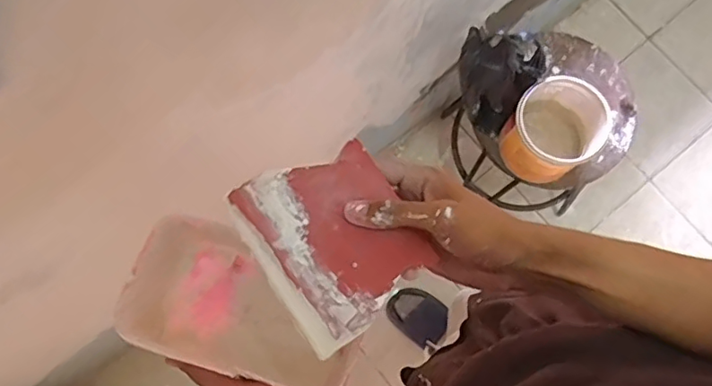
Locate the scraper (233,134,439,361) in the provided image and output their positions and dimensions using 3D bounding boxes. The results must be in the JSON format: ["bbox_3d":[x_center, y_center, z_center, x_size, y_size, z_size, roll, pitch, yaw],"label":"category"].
[{"bbox_3d":[-0.012,0.030,0.392,0.103,0.004,0.120,-29,80,-21],"label":"scraper"}]

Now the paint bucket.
[{"bbox_3d":[0.360,-0.113,1.062,0.149,0.157,0.150,0,77,-1],"label":"paint bucket"}]

